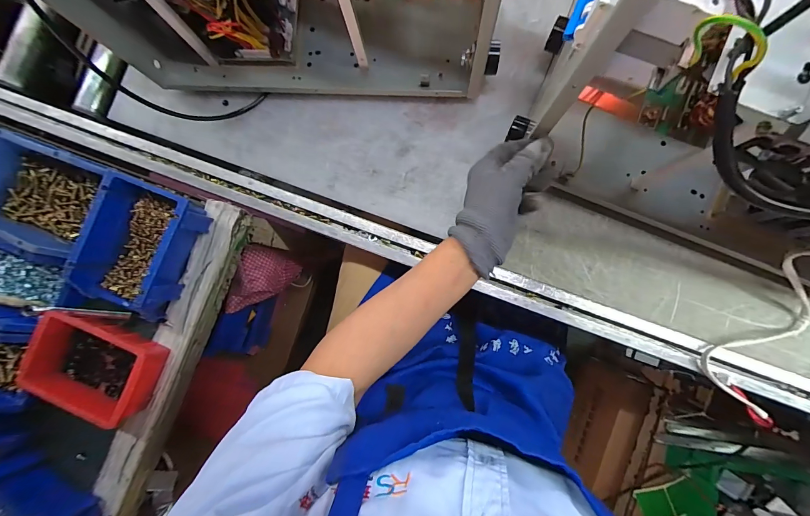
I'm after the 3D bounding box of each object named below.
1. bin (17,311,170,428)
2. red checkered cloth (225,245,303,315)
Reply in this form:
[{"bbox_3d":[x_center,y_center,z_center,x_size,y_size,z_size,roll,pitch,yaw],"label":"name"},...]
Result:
[{"bbox_3d":[-0.397,0.145,0.451,0.153,0.055,0.121,20,88,5],"label":"bin"},{"bbox_3d":[-0.260,0.045,0.675,0.067,0.128,0.125,14,87,5],"label":"red checkered cloth"}]

